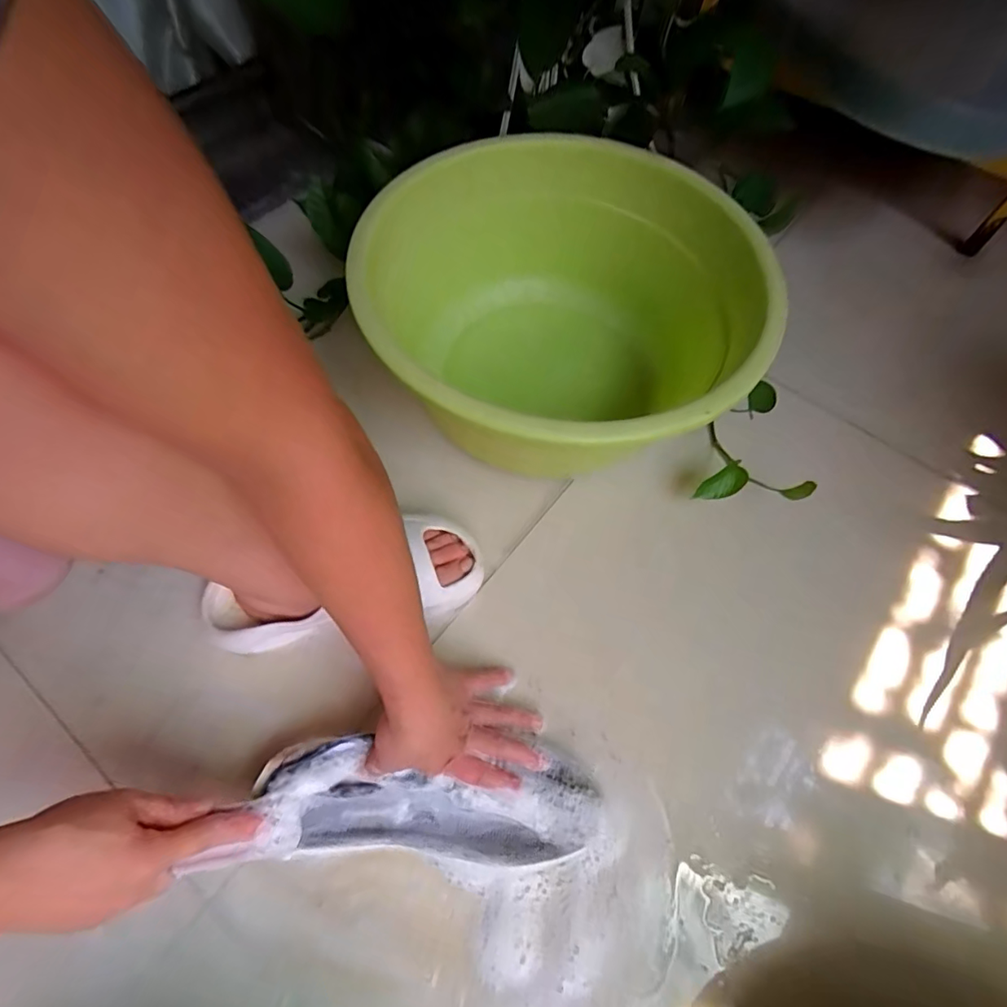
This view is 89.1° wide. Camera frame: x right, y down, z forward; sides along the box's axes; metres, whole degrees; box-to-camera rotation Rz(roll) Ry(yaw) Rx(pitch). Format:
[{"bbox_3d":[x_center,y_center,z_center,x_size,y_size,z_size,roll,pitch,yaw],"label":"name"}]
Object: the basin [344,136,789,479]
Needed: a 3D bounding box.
[{"bbox_3d":[0.065,-0.190,0.589,0.359,0.227,0.403,12,63,3],"label":"basin"}]

